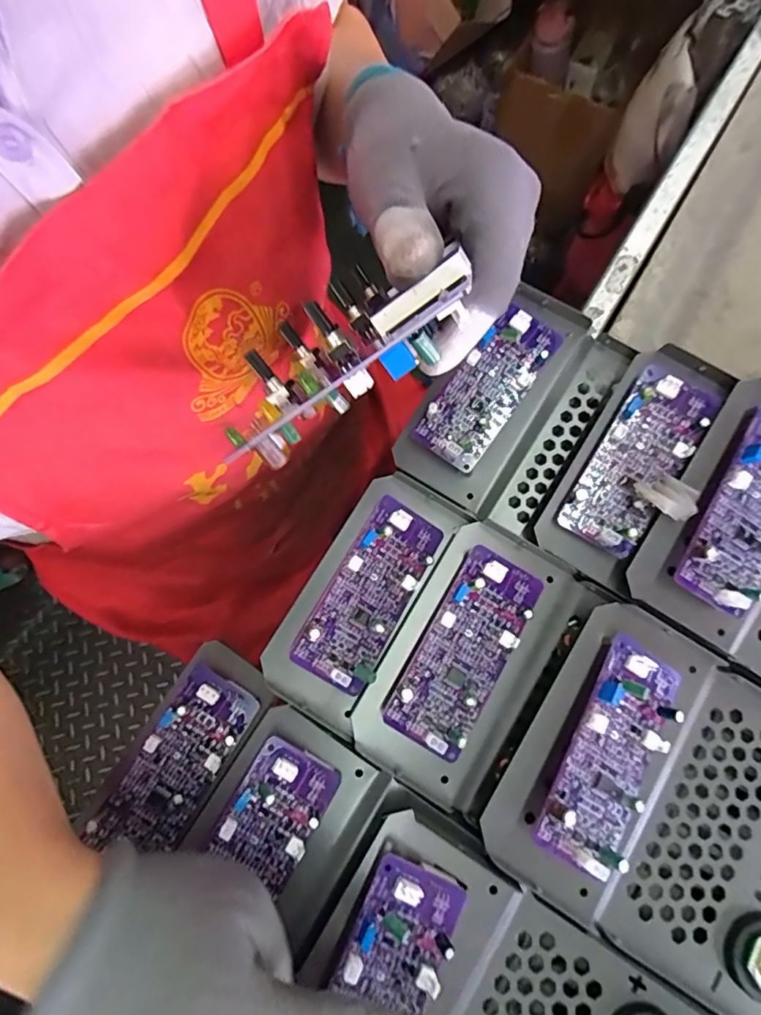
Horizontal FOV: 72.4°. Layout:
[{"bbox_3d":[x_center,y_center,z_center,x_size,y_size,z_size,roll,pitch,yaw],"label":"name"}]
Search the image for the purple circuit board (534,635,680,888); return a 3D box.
[{"bbox_3d":[0.121,0.127,0.265,0.047,0.016,0.111,32,77,-5],"label":"purple circuit board"}]

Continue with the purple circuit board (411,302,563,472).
[{"bbox_3d":[0.072,-0.080,0.345,0.046,0.017,0.111,37,86,10],"label":"purple circuit board"}]

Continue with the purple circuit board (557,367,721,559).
[{"bbox_3d":[0.156,-0.029,0.312,0.046,0.020,0.112,32,88,9],"label":"purple circuit board"}]

